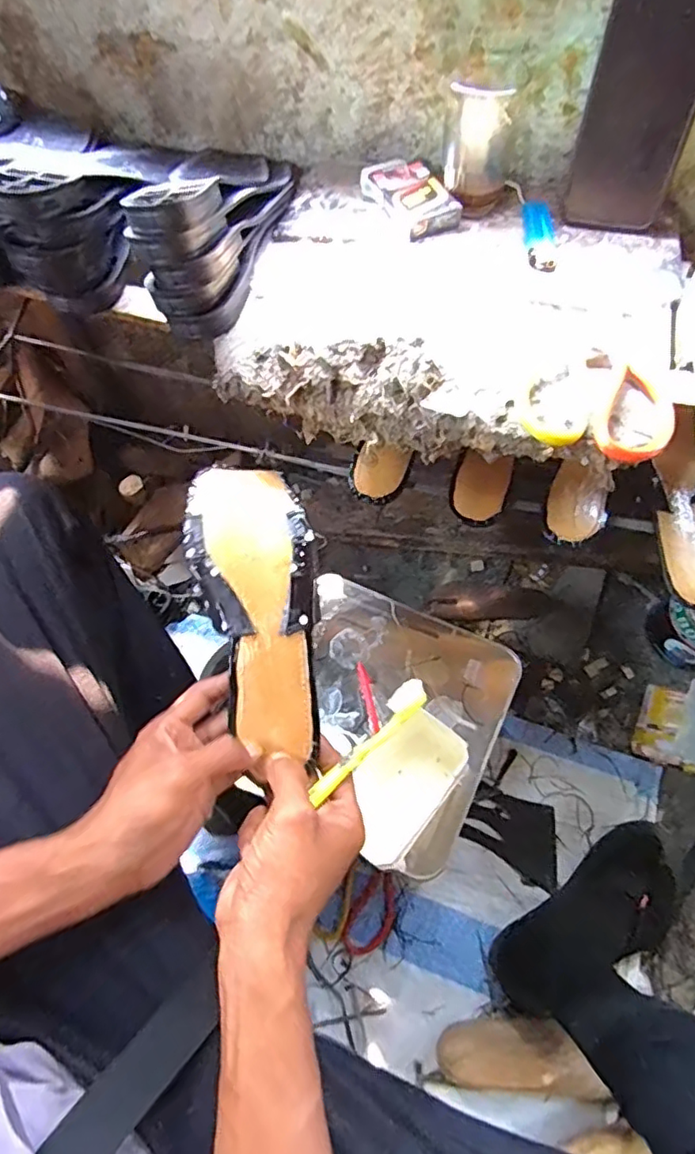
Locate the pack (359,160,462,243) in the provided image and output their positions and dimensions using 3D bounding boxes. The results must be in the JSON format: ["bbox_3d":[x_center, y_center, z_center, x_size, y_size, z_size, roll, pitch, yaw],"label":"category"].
[{"bbox_3d":[0.056,-0.340,0.532,0.057,0.016,0.099,-26,66,-9],"label":"pack"}]

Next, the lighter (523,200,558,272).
[{"bbox_3d":[0.163,-0.291,0.507,0.025,0.006,0.089,2,65,5],"label":"lighter"}]

